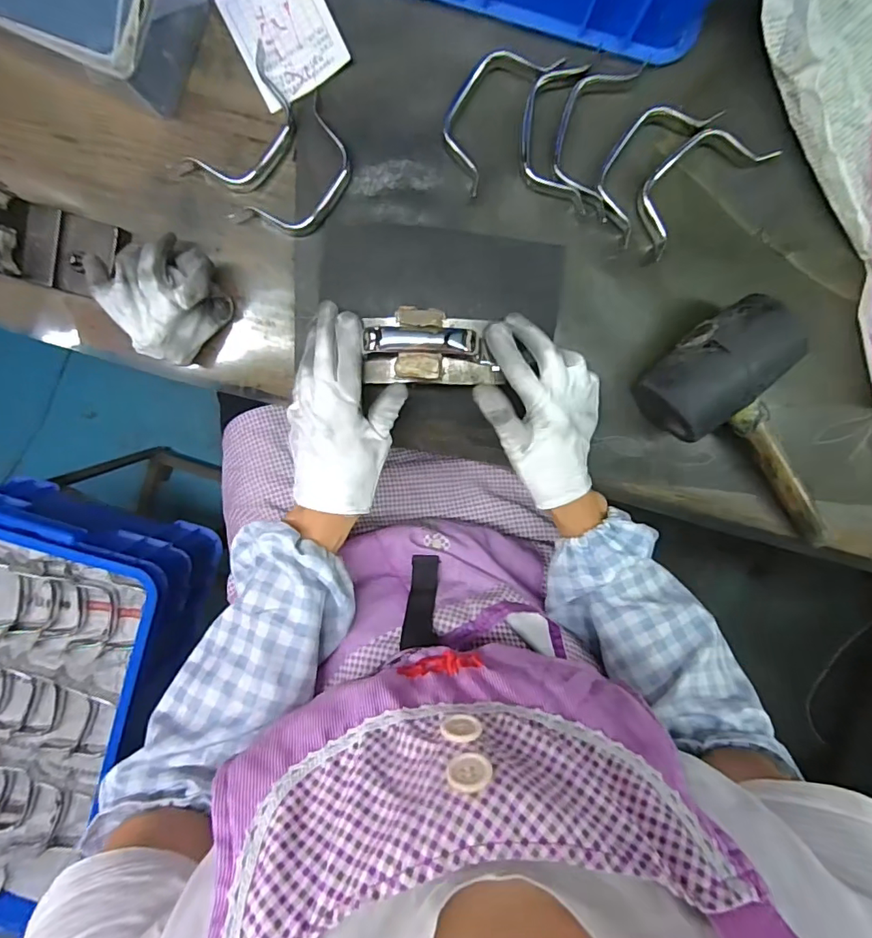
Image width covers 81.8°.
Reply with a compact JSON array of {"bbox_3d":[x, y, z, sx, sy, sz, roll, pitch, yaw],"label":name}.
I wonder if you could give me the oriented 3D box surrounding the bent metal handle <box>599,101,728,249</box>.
[{"bbox_3d":[0.173,-0.251,0.414,0.055,0.016,0.120,34,96,-5],"label":"bent metal handle"}]

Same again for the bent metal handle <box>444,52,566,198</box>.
[{"bbox_3d":[0.045,-0.291,0.408,0.054,0.019,0.119,34,96,-5],"label":"bent metal handle"}]

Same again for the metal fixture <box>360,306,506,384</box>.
[{"bbox_3d":[-0.006,-0.088,0.368,0.107,0.062,0.049,1,97,-1],"label":"metal fixture"}]

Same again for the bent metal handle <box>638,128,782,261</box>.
[{"bbox_3d":[0.211,-0.236,0.413,0.116,0.012,0.058,-43,96,5],"label":"bent metal handle"}]

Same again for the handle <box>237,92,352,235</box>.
[{"bbox_3d":[-0.109,-0.234,0.410,0.062,0.013,0.117,39,95,-5],"label":"handle"}]

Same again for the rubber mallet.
[{"bbox_3d":[0.276,-0.019,0.421,0.118,0.072,0.235,-39,96,4],"label":"rubber mallet"}]

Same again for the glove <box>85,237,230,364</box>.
[{"bbox_3d":[-0.218,-0.142,0.410,0.081,0.061,0.087,0,97,0],"label":"glove"}]

